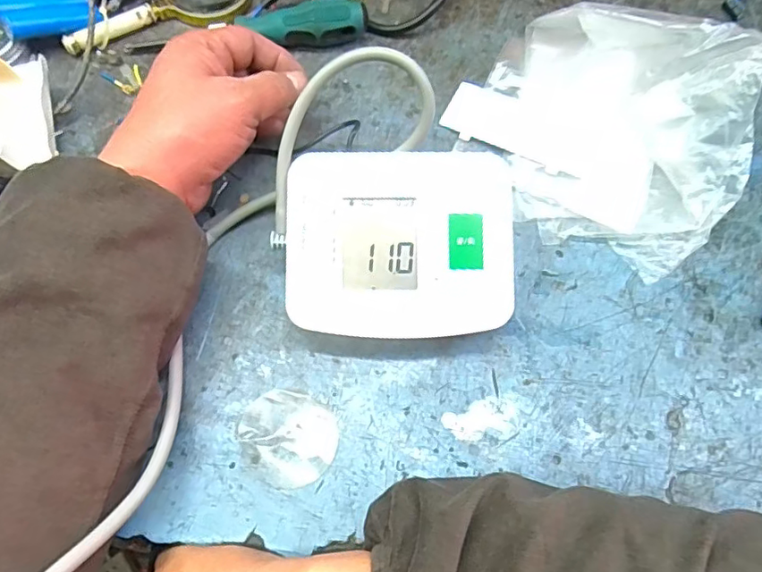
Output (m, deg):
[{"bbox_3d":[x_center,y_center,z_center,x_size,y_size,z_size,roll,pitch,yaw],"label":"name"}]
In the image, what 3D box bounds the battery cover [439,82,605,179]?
[{"bbox_3d":[0.099,-0.113,0.400,0.107,0.007,0.049,28,74,18],"label":"battery cover"}]

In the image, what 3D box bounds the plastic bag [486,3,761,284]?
[{"bbox_3d":[0.143,-0.108,0.359,0.134,0.088,0.190,-40,73,-17],"label":"plastic bag"}]

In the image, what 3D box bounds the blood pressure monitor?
[{"bbox_3d":[0.011,-0.021,0.338,0.129,0.057,0.103,0,66,-1],"label":"blood pressure monitor"}]

